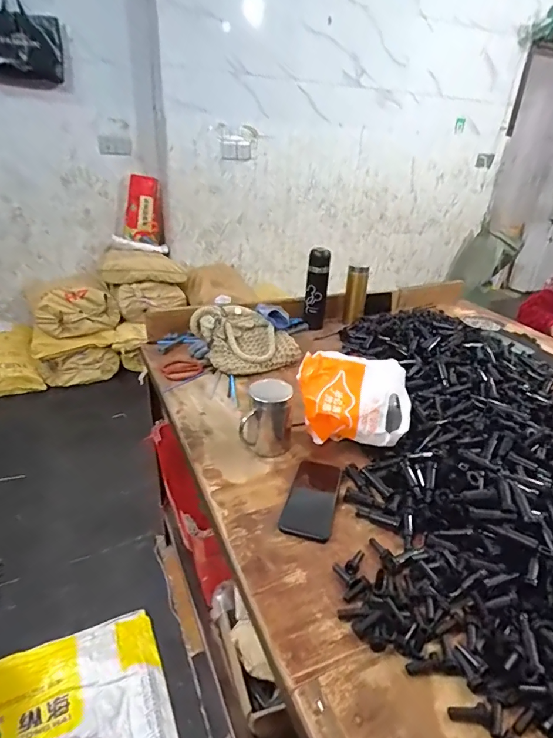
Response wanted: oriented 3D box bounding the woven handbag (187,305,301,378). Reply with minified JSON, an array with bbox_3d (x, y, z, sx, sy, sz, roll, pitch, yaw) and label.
[{"bbox_3d":[-0.079,-0.083,1.088,0.208,0.106,0.209,-20,35,-34],"label":"woven handbag"}]

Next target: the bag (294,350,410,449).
[{"bbox_3d":[0.137,0.066,0.782,0.196,0.144,0.124,6,29,8],"label":"bag"}]

